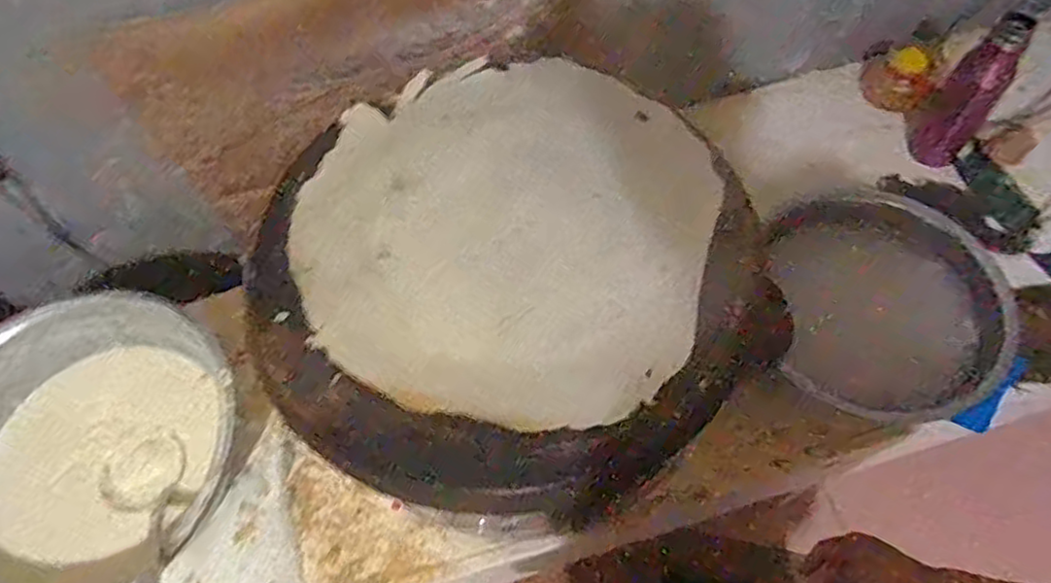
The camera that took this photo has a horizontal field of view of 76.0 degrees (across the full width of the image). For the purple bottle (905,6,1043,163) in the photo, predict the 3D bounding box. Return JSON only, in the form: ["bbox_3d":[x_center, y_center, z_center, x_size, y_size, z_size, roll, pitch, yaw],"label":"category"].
[{"bbox_3d":[0.684,-0.315,1.043,0.098,0.252,0.081,37,69,21],"label":"purple bottle"}]

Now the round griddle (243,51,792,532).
[{"bbox_3d":[-0.026,-0.044,0.743,0.488,0.099,0.485,-40,66,-17],"label":"round griddle"}]

